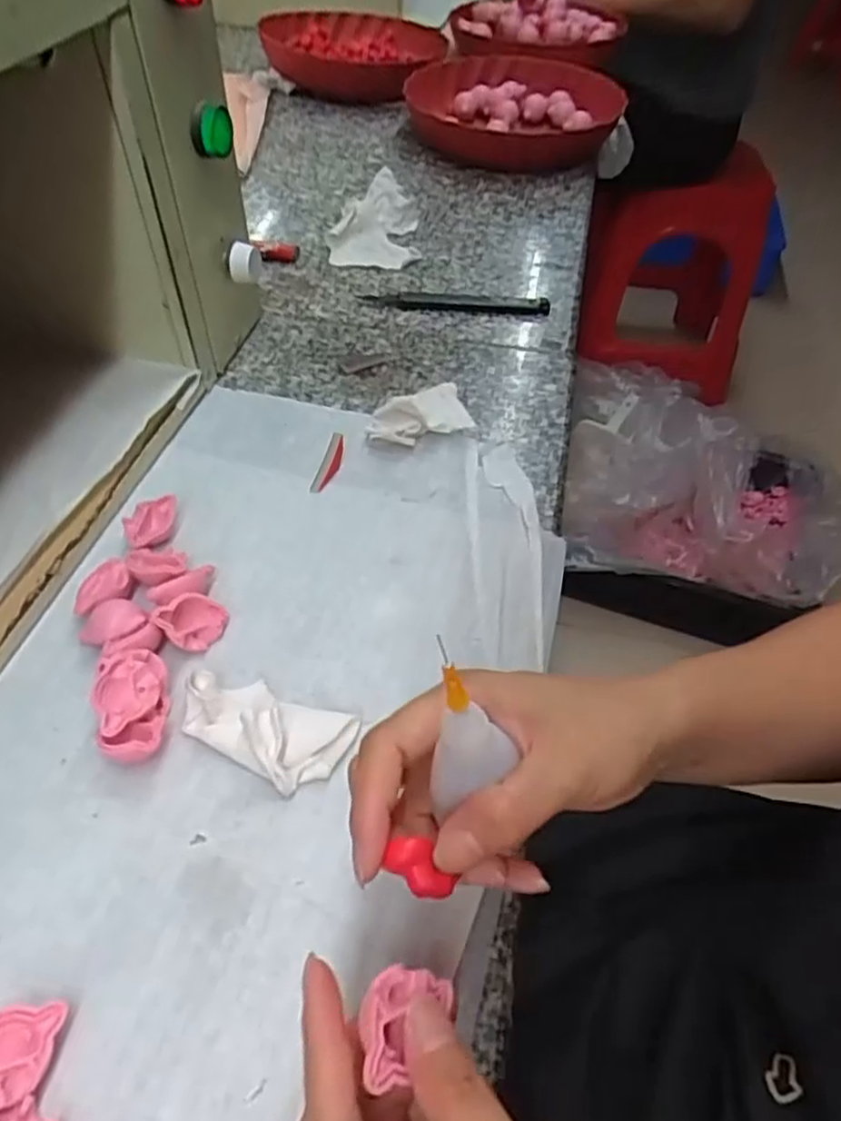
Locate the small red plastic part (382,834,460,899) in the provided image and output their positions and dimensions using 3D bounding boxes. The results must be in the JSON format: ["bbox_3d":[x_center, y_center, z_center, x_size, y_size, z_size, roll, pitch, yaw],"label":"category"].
[{"bbox_3d":[0.000,0.093,0.214,0.020,0.009,0.012,30,55,21],"label":"small red plastic part"}]

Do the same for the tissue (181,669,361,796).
[{"bbox_3d":[-0.072,0.074,0.320,0.079,0.020,0.040,17,51,11],"label":"tissue"}]

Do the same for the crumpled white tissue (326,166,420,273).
[{"bbox_3d":[-0.044,-0.322,0.661,0.079,0.024,0.147,-2,50,-4],"label":"crumpled white tissue"}]

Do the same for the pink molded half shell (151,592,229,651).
[{"bbox_3d":[-0.114,0.030,0.357,0.033,0.023,0.024,-32,58,-26],"label":"pink molded half shell"}]

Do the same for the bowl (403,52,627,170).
[{"bbox_3d":[0.099,-0.502,0.793,0.214,0.066,0.264,-11,51,-12],"label":"bowl"}]

